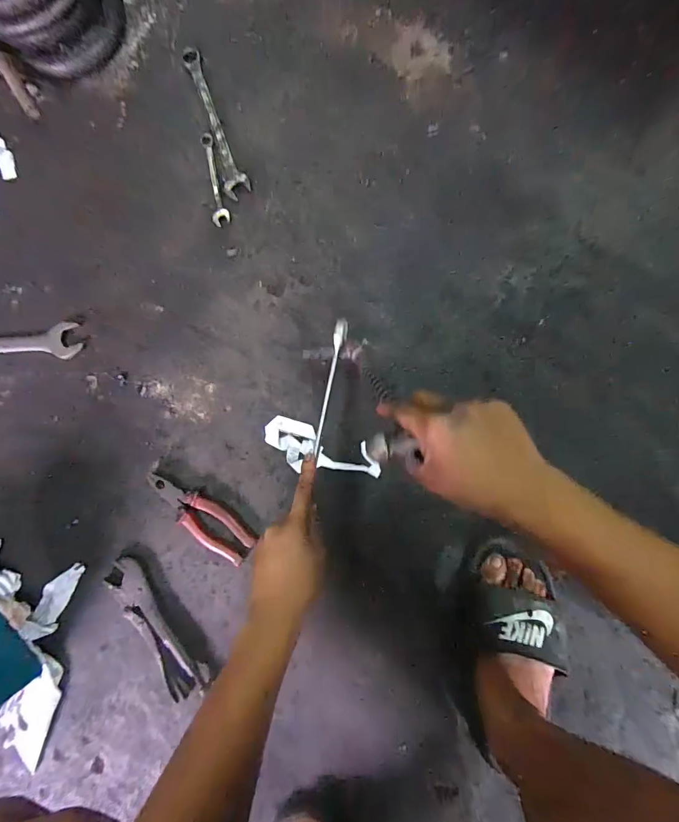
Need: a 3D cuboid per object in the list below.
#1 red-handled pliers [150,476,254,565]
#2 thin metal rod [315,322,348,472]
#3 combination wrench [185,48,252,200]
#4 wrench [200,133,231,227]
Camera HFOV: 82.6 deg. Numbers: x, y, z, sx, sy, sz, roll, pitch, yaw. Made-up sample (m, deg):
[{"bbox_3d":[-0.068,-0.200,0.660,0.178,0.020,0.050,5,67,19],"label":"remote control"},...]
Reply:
[{"bbox_3d":[-0.215,0.158,0.589,0.189,0.013,0.056,39,88,9],"label":"red-handled pliers"},{"bbox_3d":[-0.013,-0.033,0.505,0.015,0.013,0.183,10,80,6],"label":"thin metal rod"},{"bbox_3d":[-0.221,-0.503,0.675,0.041,0.008,0.295,-22,81,2],"label":"combination wrench"},{"bbox_3d":[-0.215,-0.401,0.666,0.027,0.004,0.178,-12,82,4],"label":"wrench"}]

